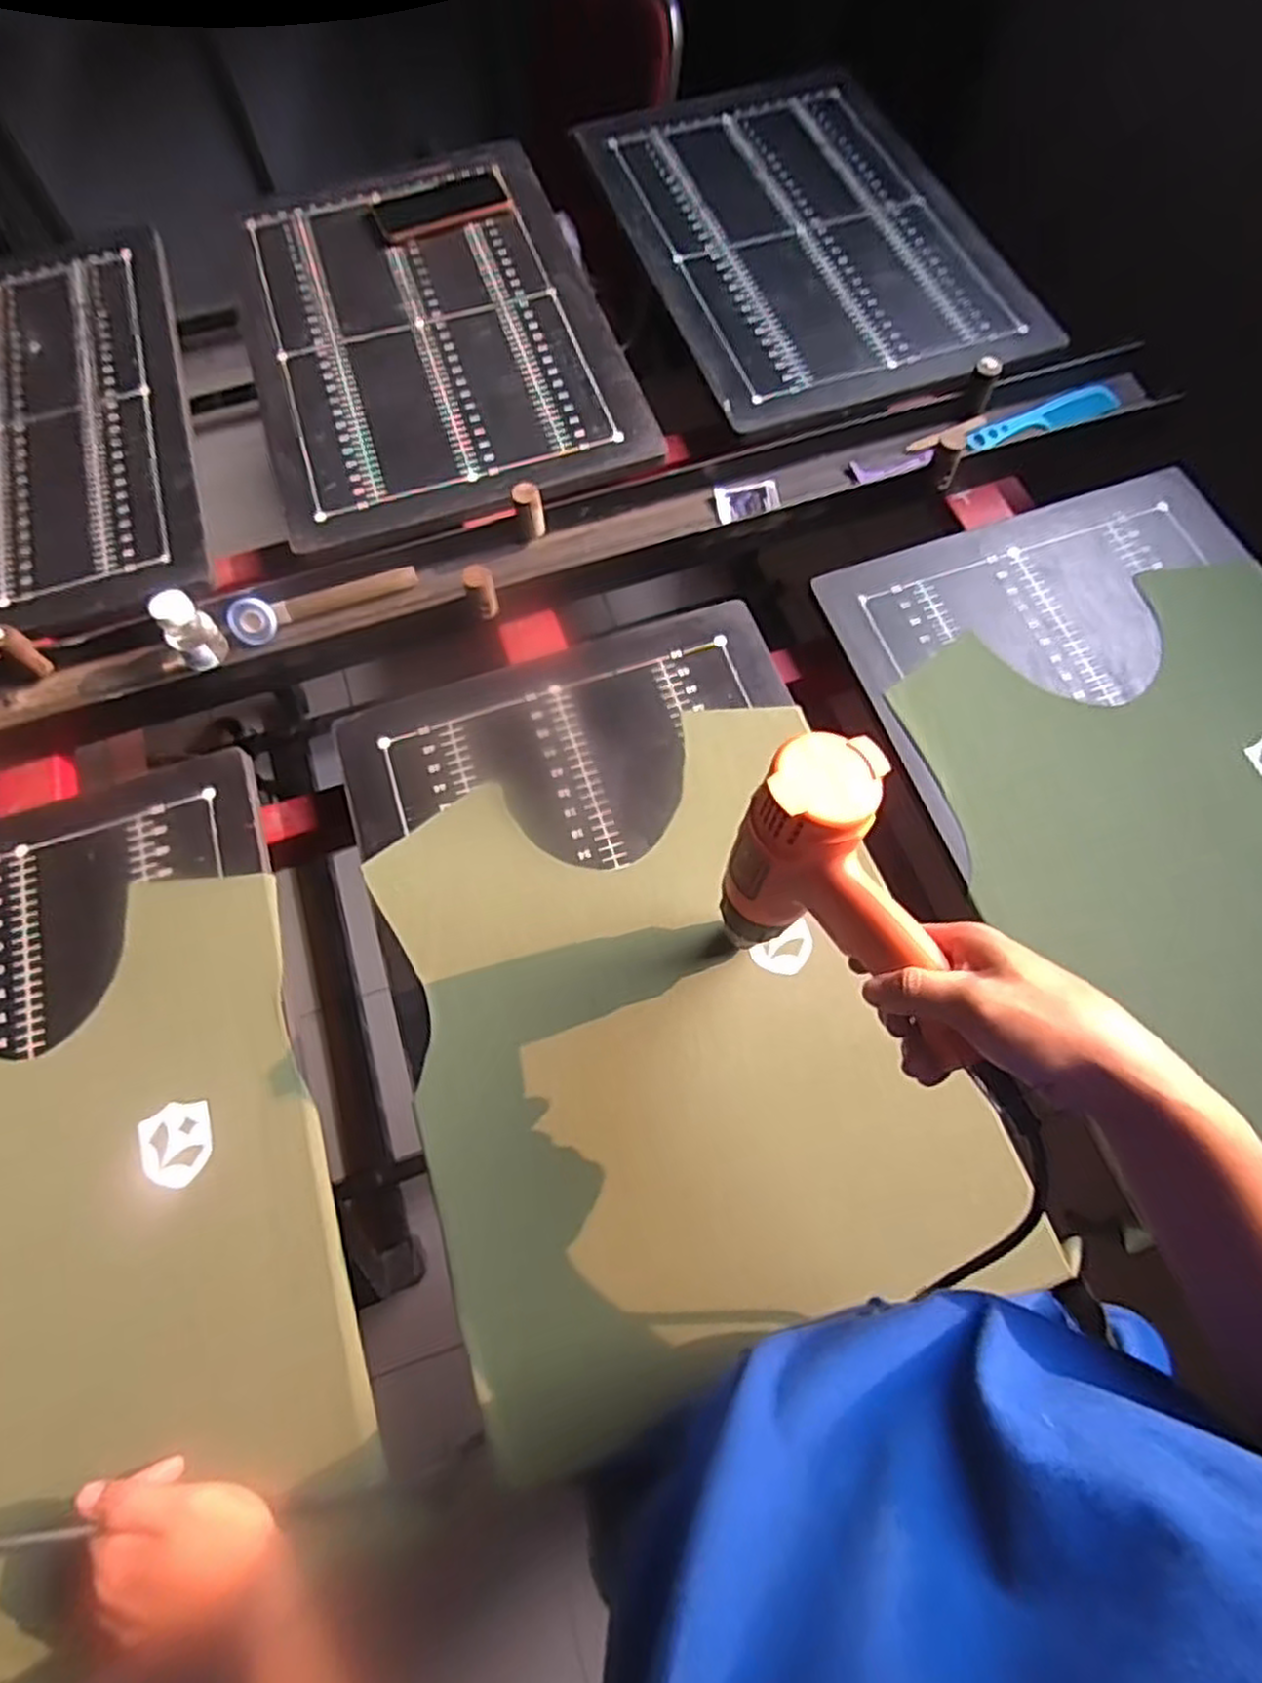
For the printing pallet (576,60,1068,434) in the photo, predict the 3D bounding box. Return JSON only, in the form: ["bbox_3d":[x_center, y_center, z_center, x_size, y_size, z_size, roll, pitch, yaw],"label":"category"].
[{"bbox_3d":[0.197,-0.741,0.912,0.380,0.025,0.577,-18,71,-6],"label":"printing pallet"}]

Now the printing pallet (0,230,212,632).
[{"bbox_3d":[-0.669,-0.444,0.821,0.381,0.016,0.555,-14,70,-5],"label":"printing pallet"}]

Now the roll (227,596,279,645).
[{"bbox_3d":[-0.351,-0.203,0.709,0.041,0.042,0.012,-6,33,-11],"label":"roll"}]

